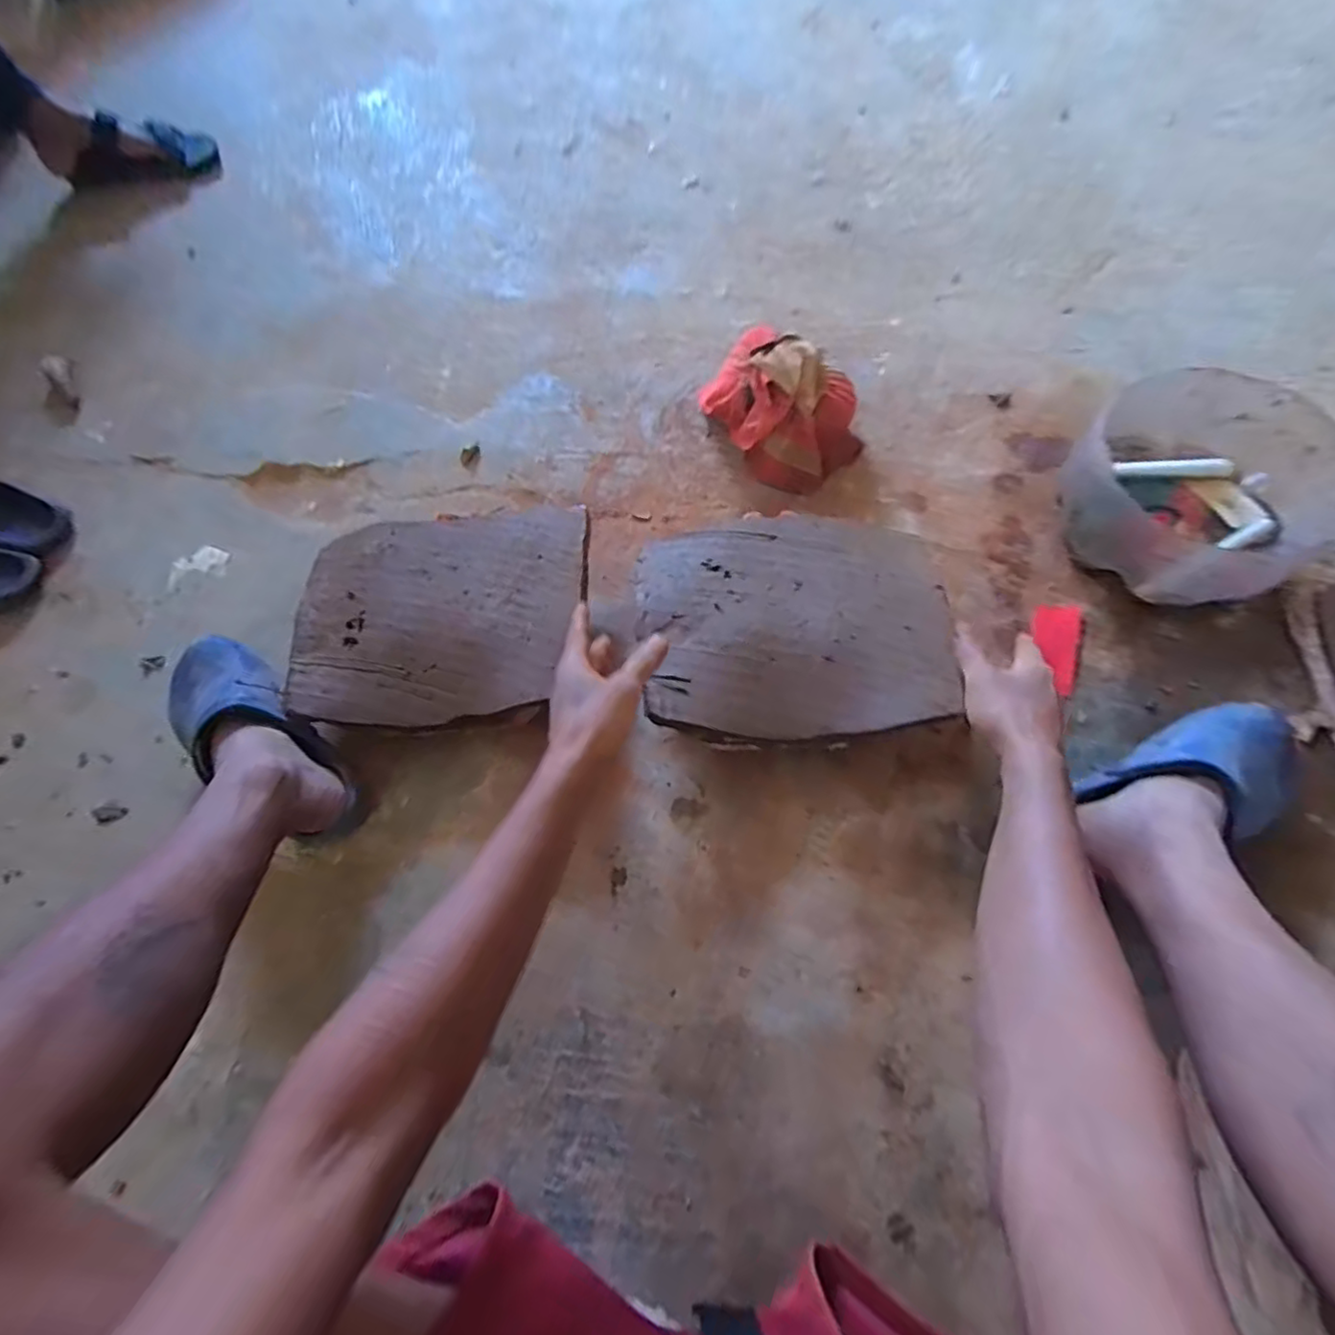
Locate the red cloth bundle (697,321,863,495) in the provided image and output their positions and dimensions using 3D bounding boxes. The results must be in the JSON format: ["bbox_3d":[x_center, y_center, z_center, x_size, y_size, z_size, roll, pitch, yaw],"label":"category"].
[{"bbox_3d":[0.140,-0.337,0.776,0.156,0.133,0.208,-34,70,-10],"label":"red cloth bundle"}]

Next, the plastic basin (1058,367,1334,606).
[{"bbox_3d":[0.571,-0.185,0.690,0.250,0.124,0.238,-2,66,4],"label":"plastic basin"}]

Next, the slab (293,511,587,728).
[{"bbox_3d":[-0.241,-0.061,0.679,0.298,0.030,0.242,-2,70,2],"label":"slab"}]

